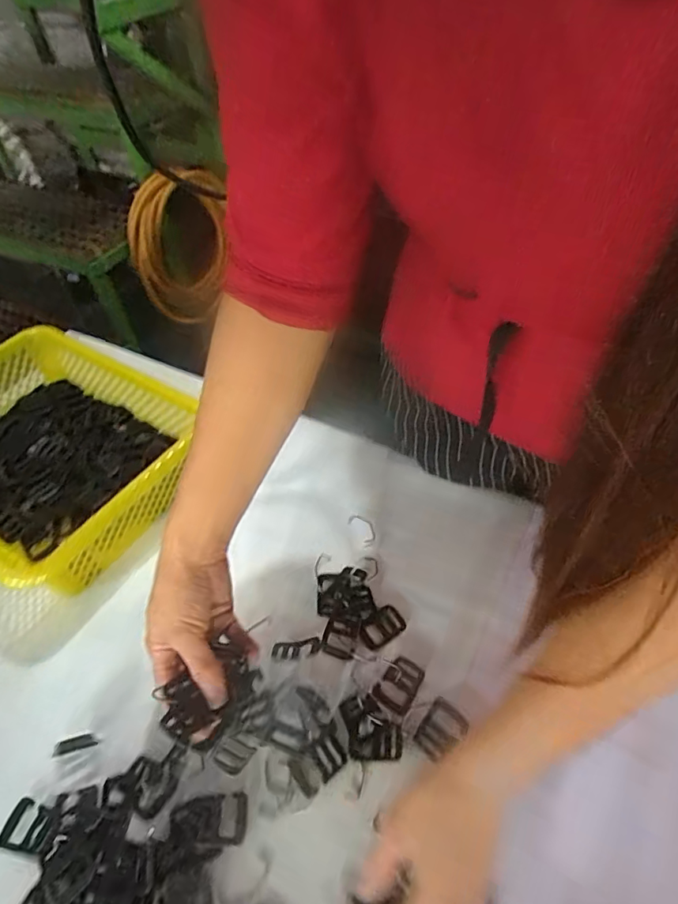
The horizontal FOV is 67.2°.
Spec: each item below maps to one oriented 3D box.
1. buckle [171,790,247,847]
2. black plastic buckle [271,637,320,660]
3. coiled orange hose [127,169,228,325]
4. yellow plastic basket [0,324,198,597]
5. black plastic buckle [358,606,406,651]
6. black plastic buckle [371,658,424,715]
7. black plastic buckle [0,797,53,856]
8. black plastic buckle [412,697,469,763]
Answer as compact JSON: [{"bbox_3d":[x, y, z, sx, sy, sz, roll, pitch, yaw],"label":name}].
[{"bbox_3d":[-0.097,0.278,0.382,0.054,0.008,0.032,-11,48,-4],"label":"buckle"},{"bbox_3d":[-0.038,0.179,0.461,0.042,0.015,0.022,-11,48,-3],"label":"black plastic buckle"},{"bbox_3d":[-0.434,-0.571,1.463,0.053,0.409,0.334,26,57,25],"label":"coiled orange hose"},{"bbox_3d":[-0.341,-0.002,0.602,0.352,0.095,0.265,22,54,23],"label":"yellow plastic basket"},{"bbox_3d":[0.039,0.162,0.472,0.046,0.014,0.027,-31,53,-20],"label":"black plastic buckle"},{"bbox_3d":[0.051,0.200,0.441,0.033,0.004,0.043,23,55,24],"label":"black plastic buckle"},{"bbox_3d":[-0.240,0.288,0.392,0.039,0.006,0.031,7,49,12],"label":"black plastic buckle"},{"bbox_3d":[0.082,0.227,0.416,0.032,0.004,0.042,32,59,29],"label":"black plastic buckle"}]

